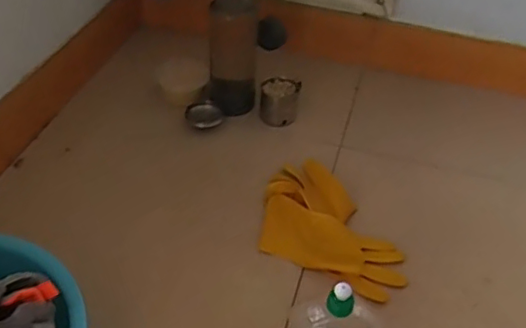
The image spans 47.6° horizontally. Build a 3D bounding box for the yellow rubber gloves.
[{"bbox_3d":[0.095,0.118,1.047,0.196,0.045,0.327,-18,48,-25],"label":"yellow rubber gloves"}]

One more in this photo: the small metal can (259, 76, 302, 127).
[{"bbox_3d":[0.035,-0.137,1.328,0.086,0.081,0.094,4,43,-4],"label":"small metal can"}]

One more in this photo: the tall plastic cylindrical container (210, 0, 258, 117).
[{"bbox_3d":[-0.063,-0.253,1.309,0.103,0.251,0.123,2,43,-6],"label":"tall plastic cylindrical container"}]

